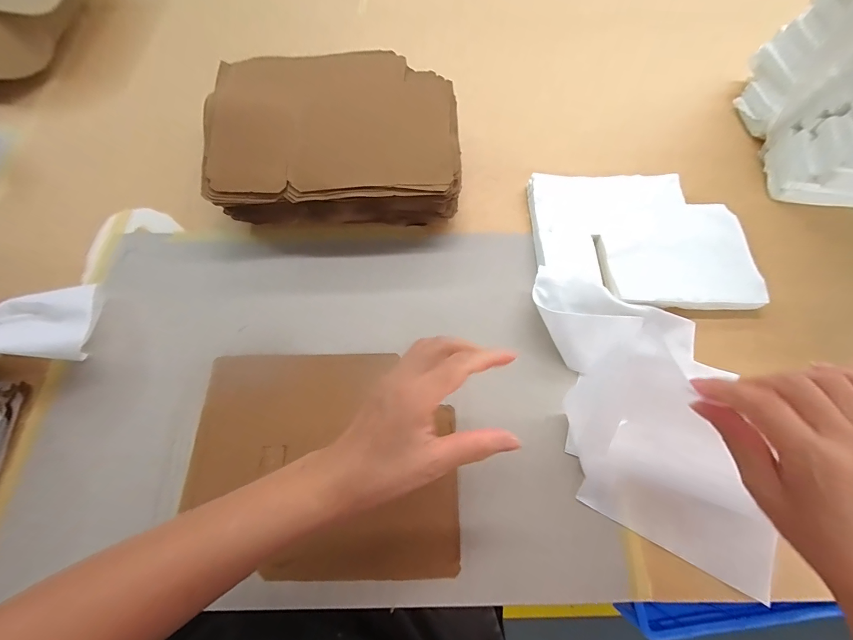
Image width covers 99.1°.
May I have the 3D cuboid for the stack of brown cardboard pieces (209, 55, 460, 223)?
[{"bbox_3d":[-0.102,-0.218,0.435,0.274,0.091,0.206,-1,68,-1],"label":"stack of brown cardboard pieces"}]

